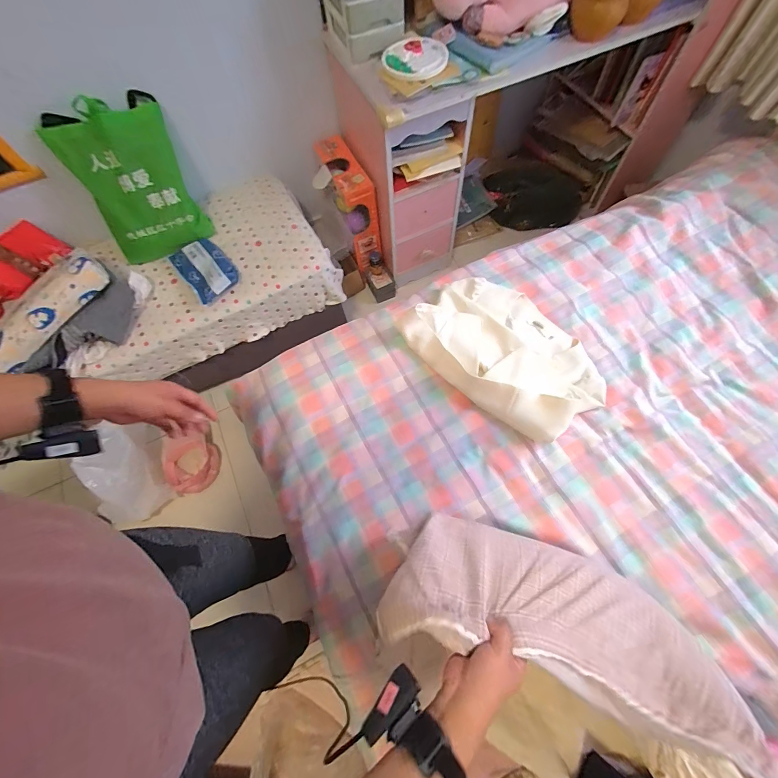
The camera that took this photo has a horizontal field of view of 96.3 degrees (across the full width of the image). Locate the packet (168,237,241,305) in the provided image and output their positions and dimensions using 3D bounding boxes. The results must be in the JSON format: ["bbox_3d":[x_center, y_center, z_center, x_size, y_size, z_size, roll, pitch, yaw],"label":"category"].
[{"bbox_3d":[-0.579,-0.384,1.096,0.152,0.061,0.244,-38,71,-12],"label":"packet"}]

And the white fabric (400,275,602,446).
[{"bbox_3d":[0.278,-0.094,0.820,0.458,0.071,0.300,40,75,17],"label":"white fabric"}]

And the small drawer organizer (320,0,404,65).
[{"bbox_3d":[-0.091,-1.036,0.915,0.163,0.202,0.279,-24,68,-7],"label":"small drawer organizer"}]

